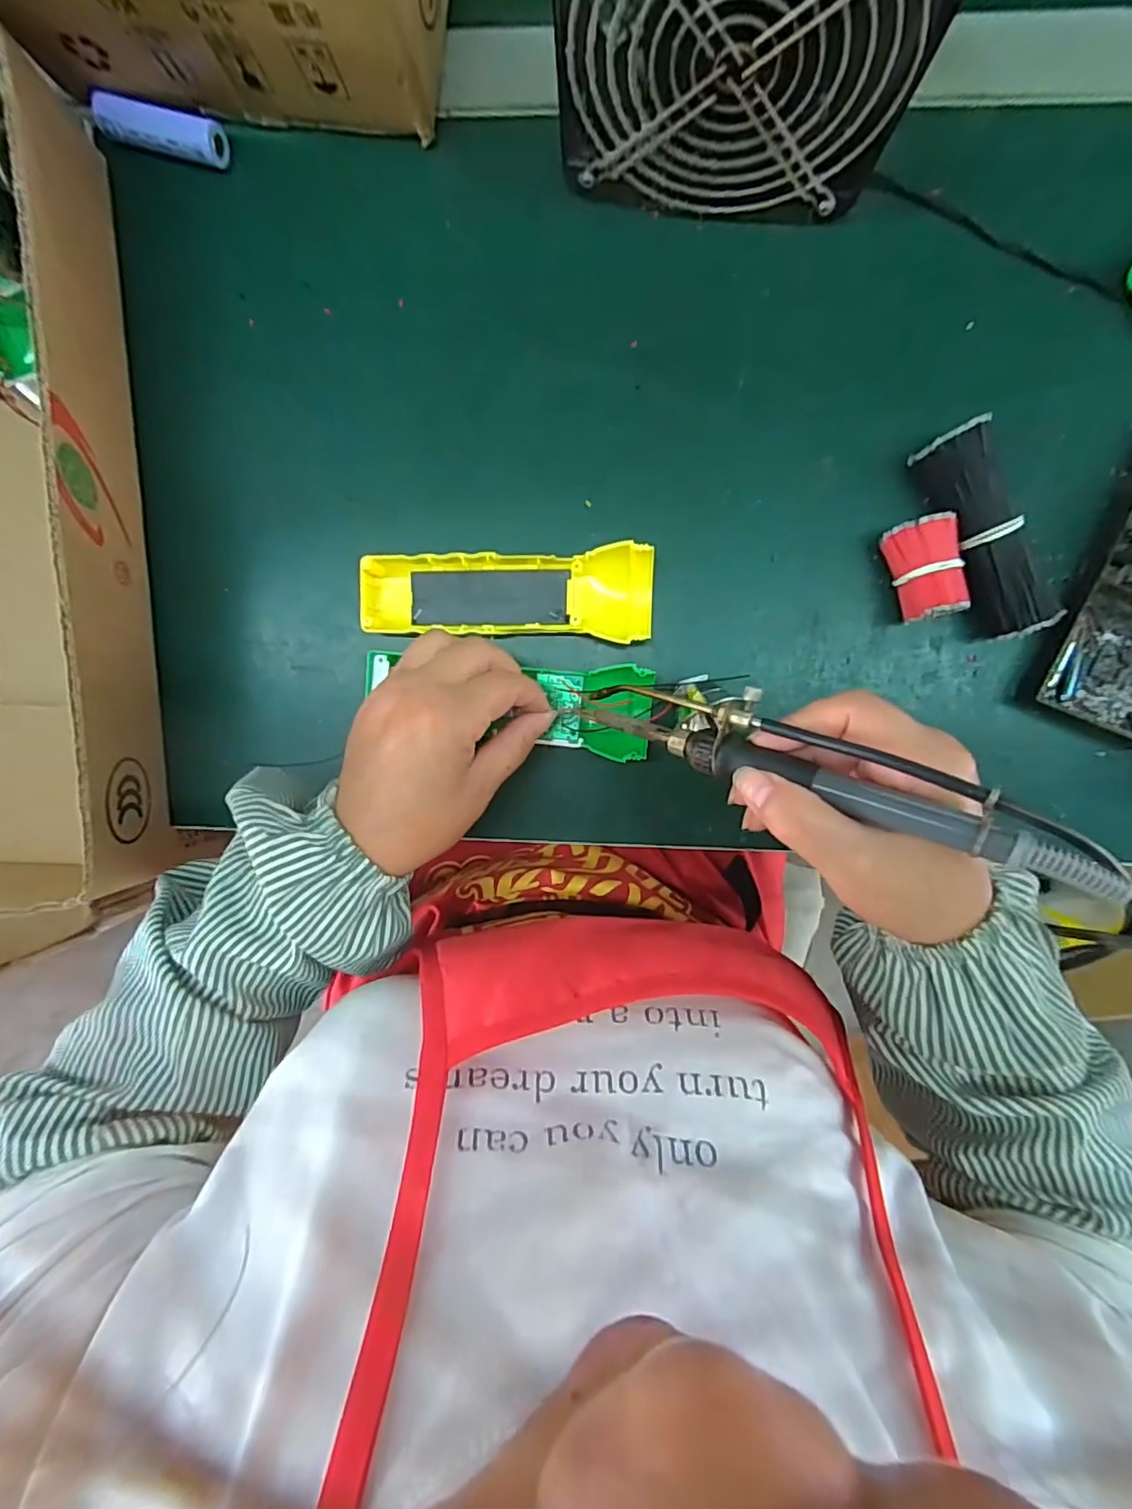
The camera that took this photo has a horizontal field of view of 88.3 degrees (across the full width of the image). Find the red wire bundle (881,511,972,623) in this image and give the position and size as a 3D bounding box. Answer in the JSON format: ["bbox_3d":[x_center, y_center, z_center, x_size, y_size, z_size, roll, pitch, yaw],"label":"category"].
[{"bbox_3d":[0.191,-0.099,0.310,0.030,0.029,0.050,-18,96,4],"label":"red wire bundle"}]

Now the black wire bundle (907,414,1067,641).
[{"bbox_3d":[0.217,-0.114,0.305,0.030,0.034,0.108,-24,96,5],"label":"black wire bundle"}]

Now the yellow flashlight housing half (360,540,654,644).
[{"bbox_3d":[-0.033,-0.089,0.326,0.160,0.024,0.047,1,98,2],"label":"yellow flashlight housing half"}]

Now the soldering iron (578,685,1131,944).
[{"bbox_3d":[0.096,0.004,0.229,0.209,0.027,0.038,22,99,33],"label":"soldering iron"}]

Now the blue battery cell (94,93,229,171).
[{"bbox_3d":[-0.212,-0.326,0.305,0.062,0.017,0.022,13,98,0],"label":"blue battery cell"}]

